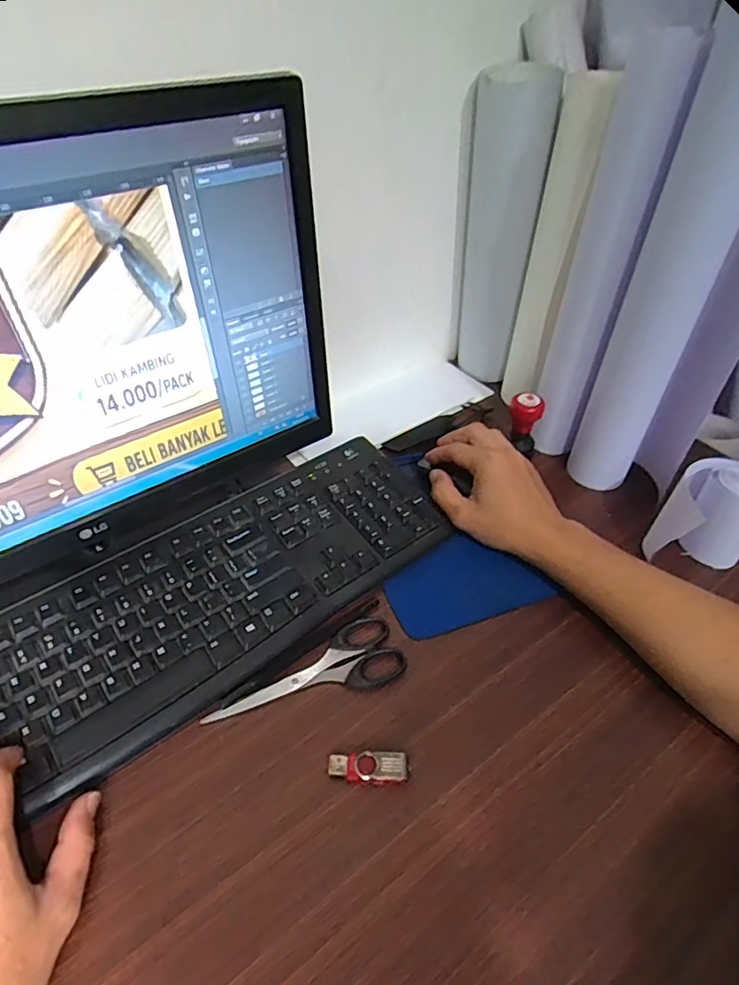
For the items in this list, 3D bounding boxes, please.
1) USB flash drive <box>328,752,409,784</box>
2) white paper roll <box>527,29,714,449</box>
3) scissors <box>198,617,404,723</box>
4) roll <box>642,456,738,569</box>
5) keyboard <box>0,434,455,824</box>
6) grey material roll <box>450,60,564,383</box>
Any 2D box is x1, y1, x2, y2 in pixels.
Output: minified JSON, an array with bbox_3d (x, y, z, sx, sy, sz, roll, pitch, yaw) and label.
[{"bbox_3d":[-0.001,0.186,0.374,0.054,0.010,0.018,-1,44,-2],"label":"USB flash drive"},{"bbox_3d":[0.199,-0.181,0.495,0.062,0.345,0.054,16,46,14],"label":"white paper roll"},{"bbox_3d":[-0.043,0.143,0.417,0.148,0.005,0.052,-23,49,-23],"label":"scissors"},{"bbox_3d":[0.302,0.023,0.492,0.078,0.094,0.072,1,44,-1],"label":"roll"},{"bbox_3d":[-0.131,0.084,0.455,0.425,0.023,0.153,-27,53,-26],"label":"keyboard"},{"bbox_3d":[0.130,-0.272,0.615,0.074,0.315,0.068,1,44,-1],"label":"grey material roll"}]

